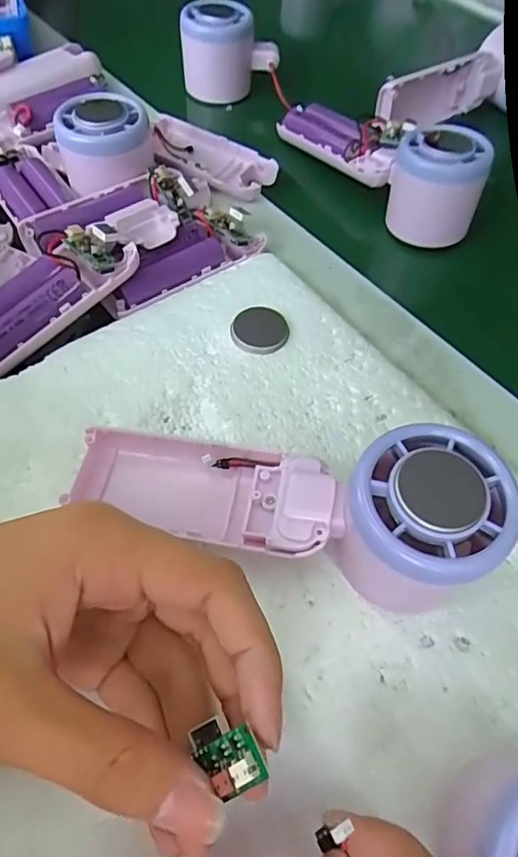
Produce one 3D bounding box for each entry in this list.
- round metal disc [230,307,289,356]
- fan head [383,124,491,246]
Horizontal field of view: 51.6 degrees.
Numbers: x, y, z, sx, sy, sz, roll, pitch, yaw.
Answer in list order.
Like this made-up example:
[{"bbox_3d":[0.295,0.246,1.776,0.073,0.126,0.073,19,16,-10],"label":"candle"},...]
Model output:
[{"bbox_3d":[0.001,-0.052,0.283,0.029,0.004,0.030,1,57,-1],"label":"round metal disc"},{"bbox_3d":[0.112,-0.153,0.337,0.054,0.060,0.045,20,59,11],"label":"fan head"}]

